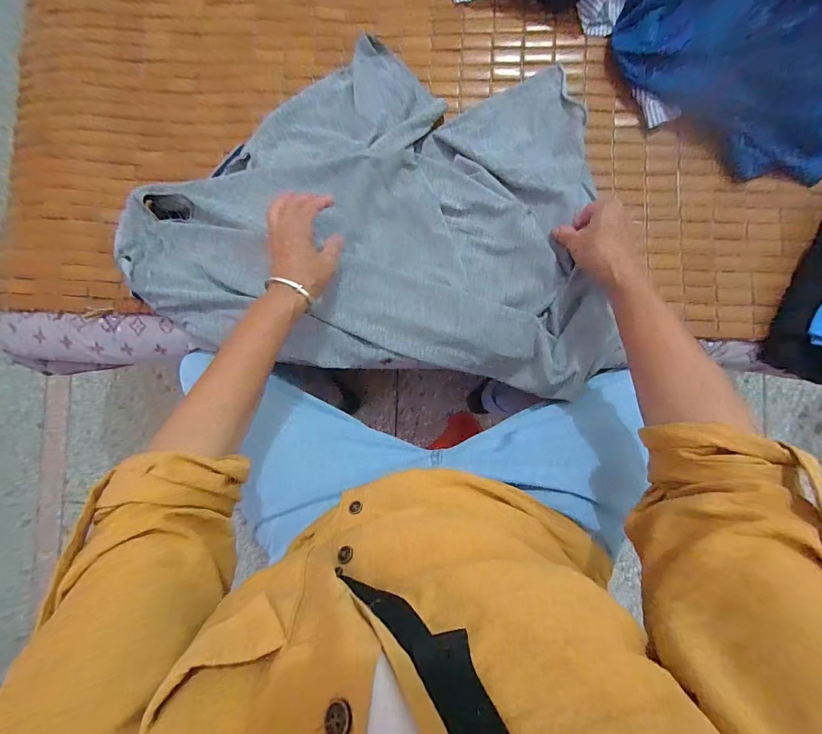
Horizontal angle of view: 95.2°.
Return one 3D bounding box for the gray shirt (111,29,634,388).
[{"bbox_3d":[-0.039,-0.202,0.487,0.572,0.052,0.401,7,84,3],"label":"gray shirt"}]

